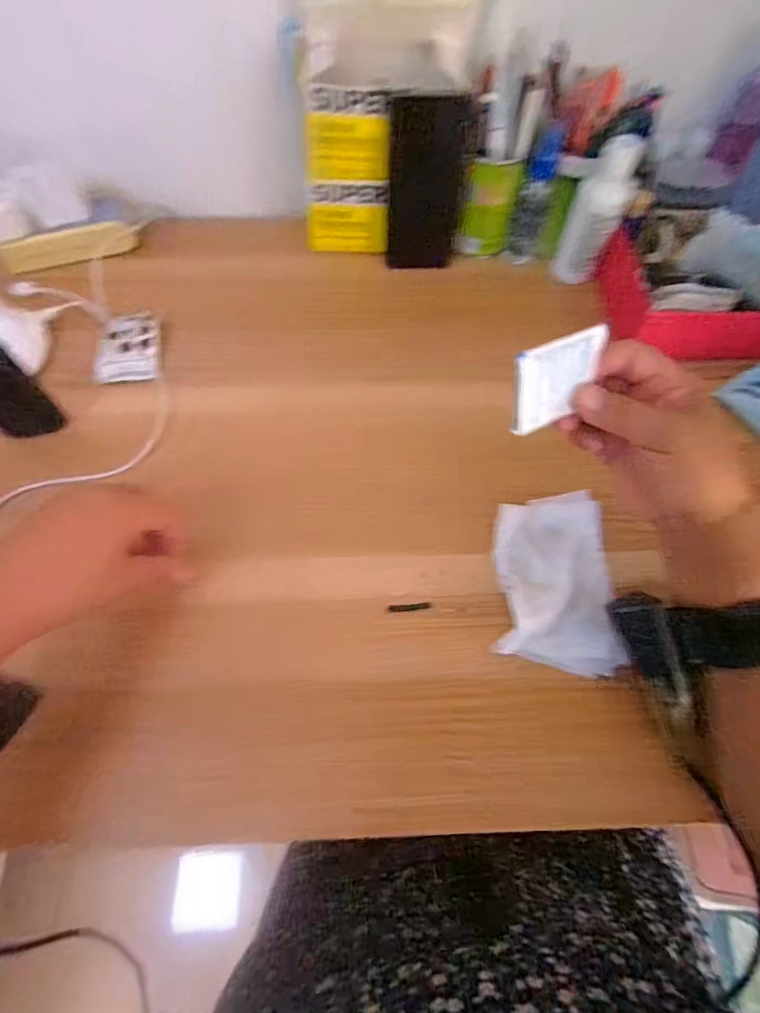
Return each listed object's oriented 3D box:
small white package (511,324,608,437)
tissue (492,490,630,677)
[{"bbox_3d":[0.101,-0.071,0.276,0.059,0.050,0.007,-26,45,-14],"label":"small white package"},{"bbox_3d":[0.130,0.052,0.367,0.083,0.023,0.133,11,59,-2],"label":"tissue"}]

